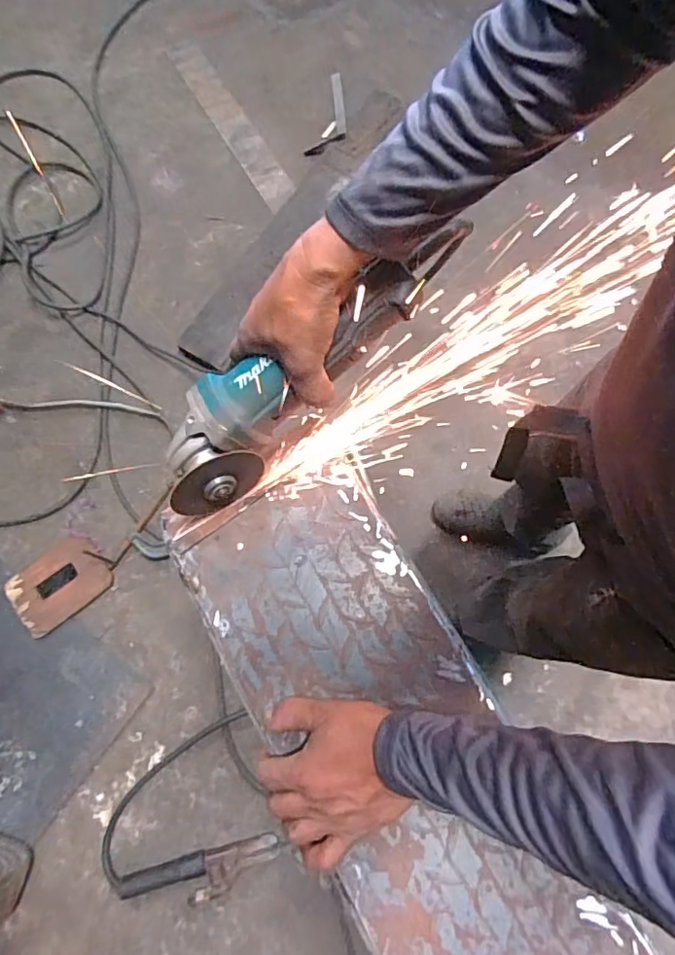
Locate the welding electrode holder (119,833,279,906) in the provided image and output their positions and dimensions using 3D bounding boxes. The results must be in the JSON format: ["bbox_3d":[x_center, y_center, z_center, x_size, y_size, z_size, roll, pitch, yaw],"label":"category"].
[{"bbox_3d":[-0.272,0.794,1.135,0.319,0.033,0.090,-16,74,-4],"label":"welding electrode holder"}]

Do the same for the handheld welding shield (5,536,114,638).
[{"bbox_3d":[-0.637,0.243,1.309,0.217,0.018,0.156,-37,76,-10],"label":"handheld welding shield"}]

